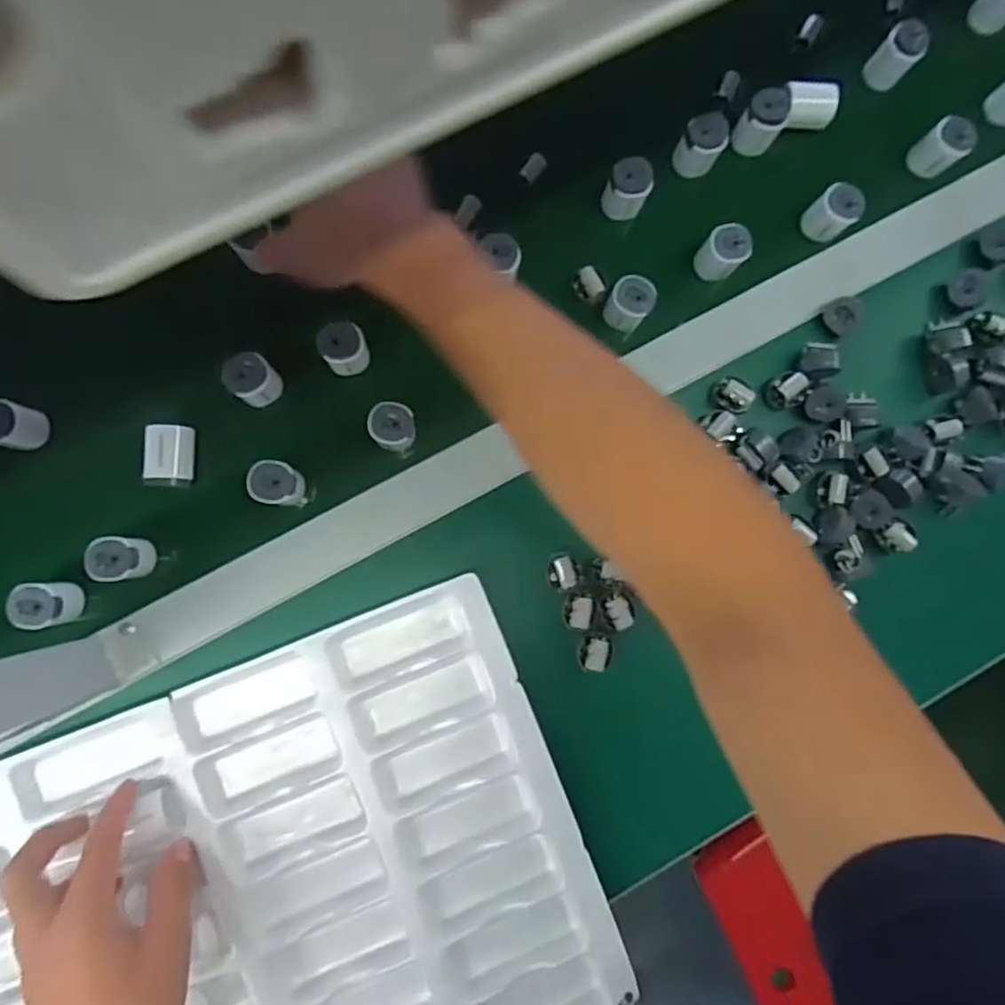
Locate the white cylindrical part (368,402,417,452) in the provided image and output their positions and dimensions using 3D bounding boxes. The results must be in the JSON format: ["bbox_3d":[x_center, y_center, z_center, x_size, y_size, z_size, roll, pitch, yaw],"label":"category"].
[{"bbox_3d":[-0.079,-0.054,0.486,0.031,0.051,0.029,0,89,-7],"label":"white cylindrical part"}]

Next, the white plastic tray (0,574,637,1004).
[{"bbox_3d":[-0.172,0.277,0.452,0.449,0.046,0.310,-22,91,-7],"label":"white plastic tray"}]

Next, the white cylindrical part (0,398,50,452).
[{"bbox_3d":[-0.337,-0.054,0.462,0.037,0.041,0.031,18,87,-6],"label":"white cylindrical part"}]

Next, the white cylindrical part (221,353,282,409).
[{"bbox_3d":[-0.175,-0.086,0.475,0.030,0.035,0.032,0,89,-7],"label":"white cylindrical part"}]

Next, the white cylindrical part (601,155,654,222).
[{"bbox_3d":[0.092,-0.234,0.508,0.031,0.046,0.029,0,89,-7],"label":"white cylindrical part"}]

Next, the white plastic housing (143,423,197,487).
[{"bbox_3d":[-0.233,-0.033,0.478,0.029,0.029,0.042,3,88,-7],"label":"white plastic housing"}]

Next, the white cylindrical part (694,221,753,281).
[{"bbox_3d":[0.166,-0.188,0.511,0.027,0.044,0.032,-41,94,-6],"label":"white cylindrical part"}]

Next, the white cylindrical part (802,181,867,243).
[{"bbox_3d":[0.252,-0.221,0.521,0.025,0.047,0.032,-36,93,-6],"label":"white cylindrical part"}]

